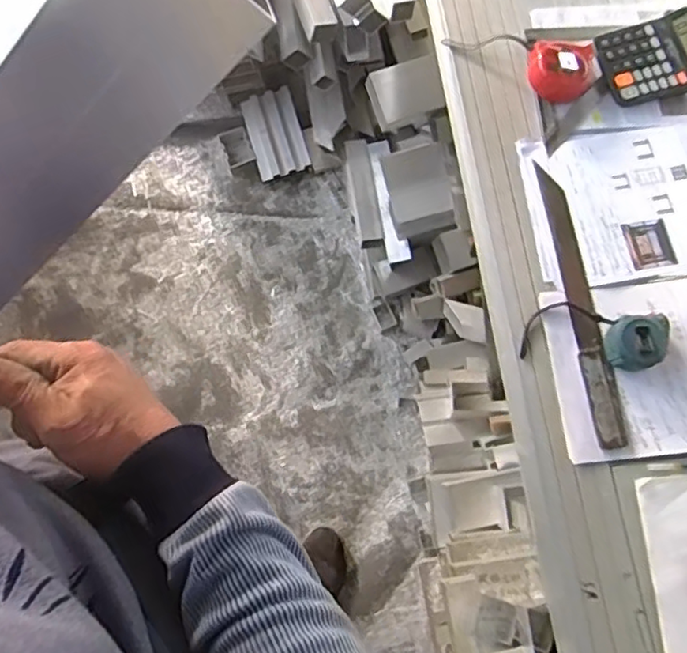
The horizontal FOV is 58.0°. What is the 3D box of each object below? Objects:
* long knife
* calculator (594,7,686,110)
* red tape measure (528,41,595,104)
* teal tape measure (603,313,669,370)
[{"bbox_3d":[0.295,-0.032,0.775,0.037,0.012,0.361,-7,74,-1],"label":"long knife"},{"bbox_3d":[0.432,-0.370,0.858,0.153,0.033,0.114,-17,74,-4],"label":"calculator"},{"bbox_3d":[0.297,-0.347,0.839,0.096,0.039,0.088,0,74,1],"label":"red tape measure"},{"bbox_3d":[0.350,0.020,0.741,0.072,0.034,0.063,-3,74,0],"label":"teal tape measure"}]

